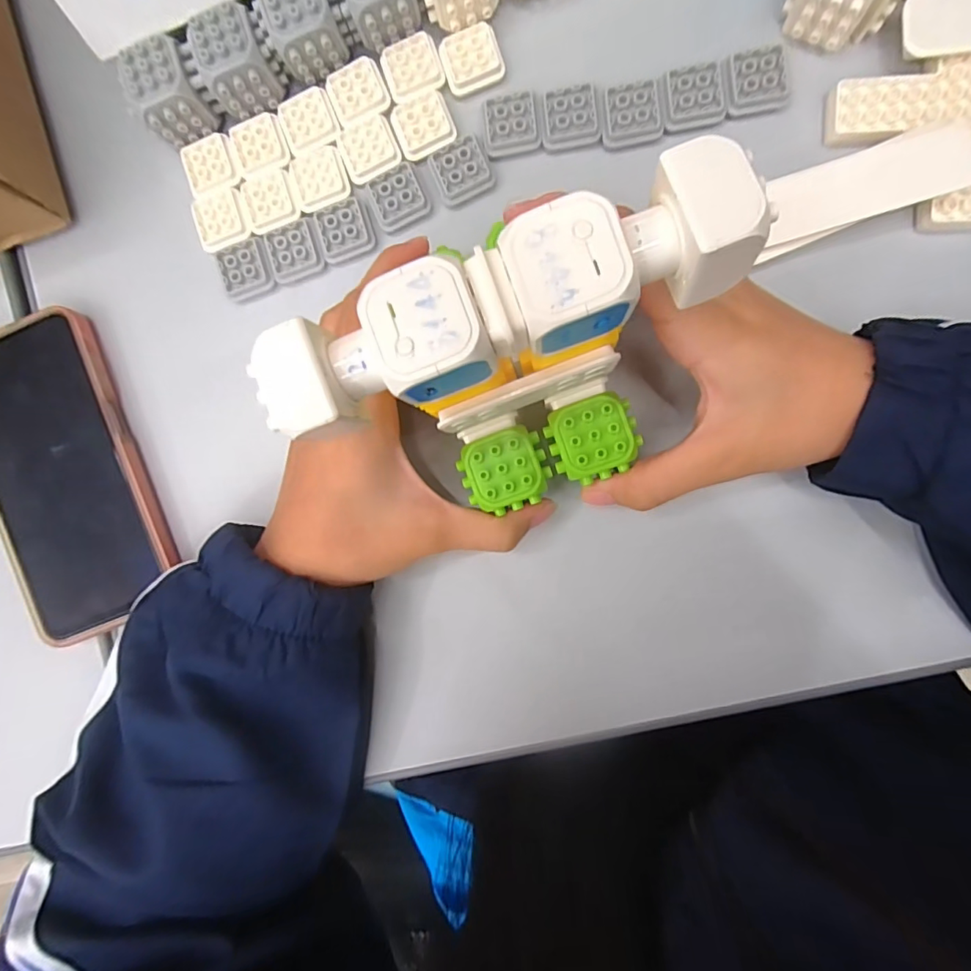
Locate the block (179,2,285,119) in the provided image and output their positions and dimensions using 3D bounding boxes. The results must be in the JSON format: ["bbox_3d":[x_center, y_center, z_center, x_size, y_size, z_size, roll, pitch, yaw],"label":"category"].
[{"bbox_3d":[-0.120,-0.200,0.239,0.035,0.027,0.031,-21,90,7],"label":"block"}]

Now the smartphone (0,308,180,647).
[{"bbox_3d":[-0.224,-0.004,0.269,0.079,0.017,0.162,-21,90,7],"label":"smartphone"}]

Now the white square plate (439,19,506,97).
[{"bbox_3d":[-0.006,-0.206,0.241,0.027,0.005,0.026,-16,91,7],"label":"white square plate"}]

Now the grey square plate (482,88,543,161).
[{"bbox_3d":[0.012,-0.173,0.239,0.025,0.004,0.028,-9,91,7],"label":"grey square plate"}]

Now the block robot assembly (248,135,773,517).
[{"bbox_3d":[0.014,-0.031,0.169,0.131,0.089,0.071,-20,90,7],"label":"block robot assembly"}]

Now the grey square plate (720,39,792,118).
[{"bbox_3d":[0.122,-0.183,0.226,0.030,0.008,0.026,-8,92,6],"label":"grey square plate"}]

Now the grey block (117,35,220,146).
[{"bbox_3d":[-0.151,-0.190,0.243,0.028,0.027,0.031,-17,91,7],"label":"grey block"}]

